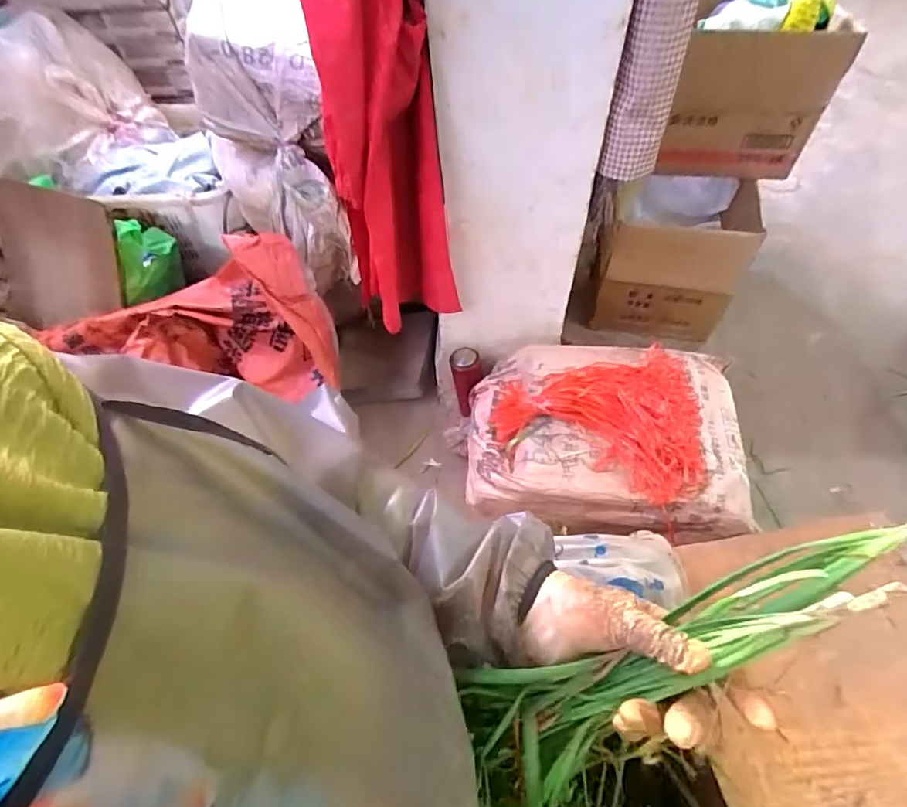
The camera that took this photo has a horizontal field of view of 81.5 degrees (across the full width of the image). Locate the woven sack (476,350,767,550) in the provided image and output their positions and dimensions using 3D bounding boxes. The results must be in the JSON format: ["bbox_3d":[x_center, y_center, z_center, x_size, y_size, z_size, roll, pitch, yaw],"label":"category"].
[{"bbox_3d":[0.294,0.042,1.003,0.516,0.103,0.392,4,53,4],"label":"woven sack"}]

